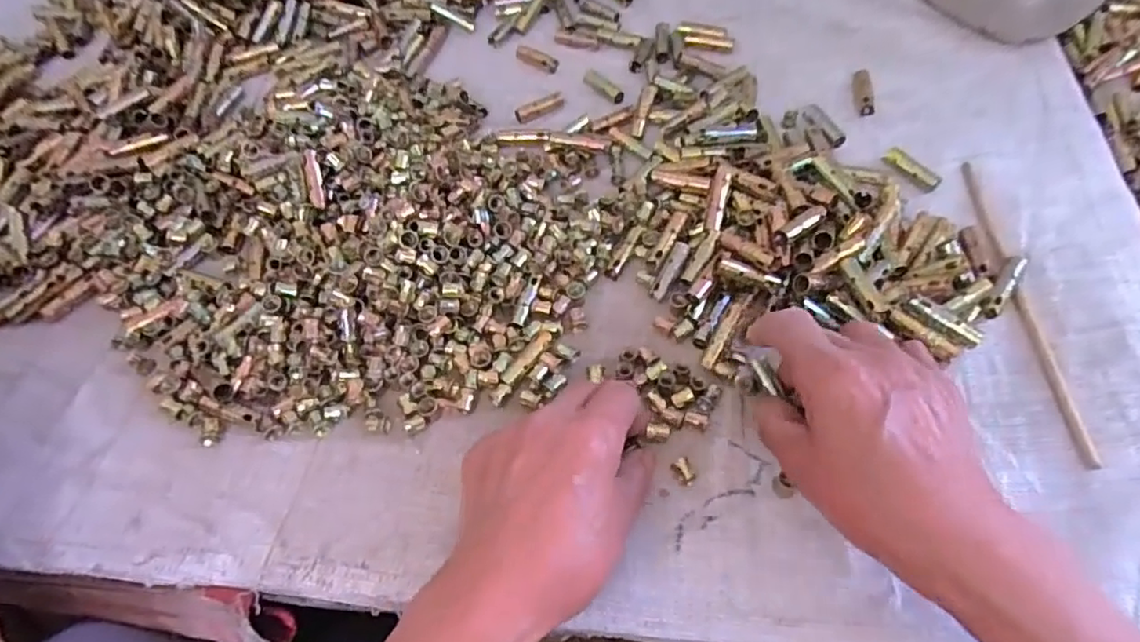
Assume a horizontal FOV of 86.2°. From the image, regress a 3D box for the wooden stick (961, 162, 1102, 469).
[{"bbox_3d":[0.264,-0.019,0.357,0.012,0.006,0.213,1,58,6],"label":"wooden stick"}]

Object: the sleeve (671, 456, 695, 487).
[{"bbox_3d":[0.061,0.080,0.325,0.010,0.007,0.014,-23,58,-10],"label":"sleeve"}]

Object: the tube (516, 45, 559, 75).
[{"bbox_3d":[-0.029,-0.228,0.528,0.039,0.012,0.012,24,62,19],"label":"tube"}]

